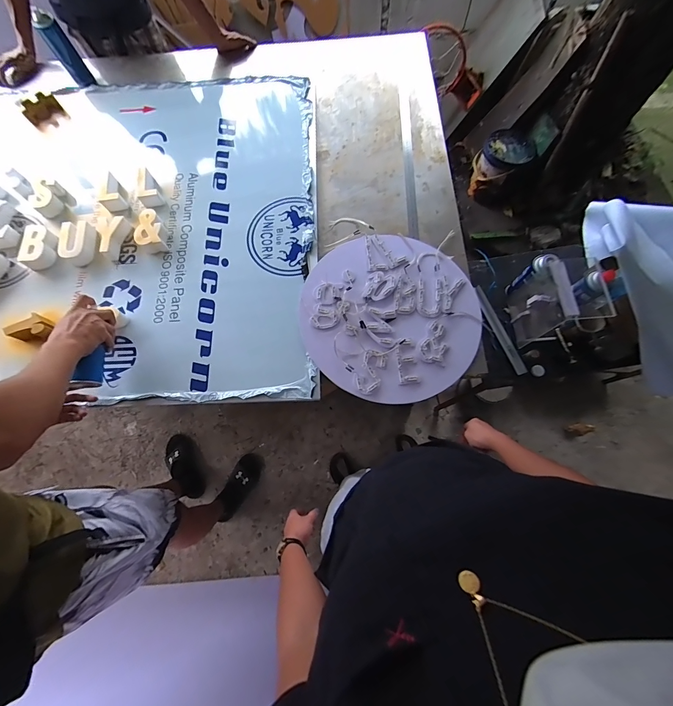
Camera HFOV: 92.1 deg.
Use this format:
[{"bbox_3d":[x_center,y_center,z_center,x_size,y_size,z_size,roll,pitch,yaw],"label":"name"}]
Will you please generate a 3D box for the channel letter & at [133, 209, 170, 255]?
[{"bbox_3d":[-0.499,-0.324,0.870,0.072,0.043,0.116,-15,71,-3],"label":"channel letter &"}]

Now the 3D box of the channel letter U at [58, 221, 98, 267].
[{"bbox_3d":[-0.685,-0.297,0.867,0.093,0.048,0.125,-15,71,-2],"label":"channel letter U"}]

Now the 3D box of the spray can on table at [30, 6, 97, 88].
[{"bbox_3d":[-0.869,-0.969,1.044,0.058,0.173,0.069,34,78,11],"label":"spray can on table"}]

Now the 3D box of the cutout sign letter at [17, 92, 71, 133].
[{"bbox_3d":[-0.932,-0.773,1.036,0.109,0.074,0.052,-42,75,-13],"label":"cutout sign letter"}]

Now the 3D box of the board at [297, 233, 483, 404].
[{"bbox_3d":[0.132,-0.104,0.796,0.428,0.025,0.424,0,70,1],"label":"board"}]

